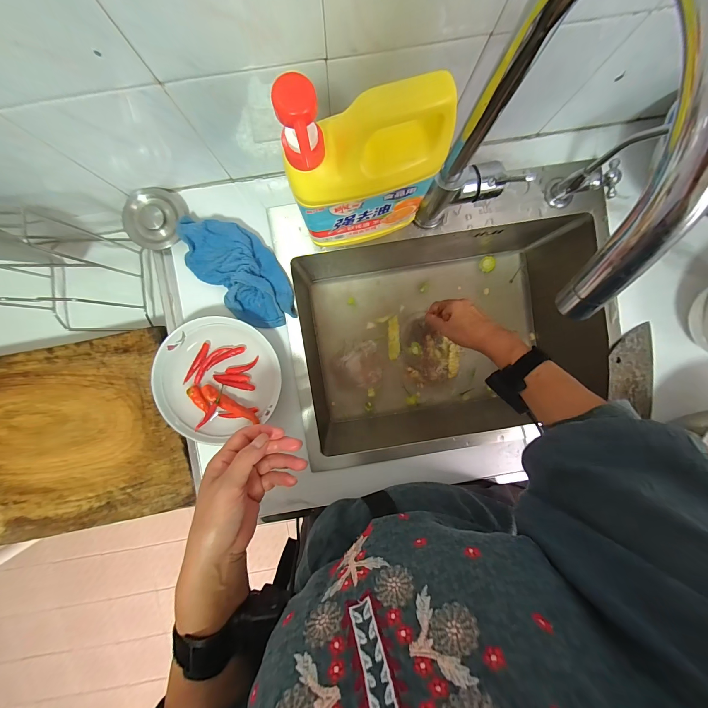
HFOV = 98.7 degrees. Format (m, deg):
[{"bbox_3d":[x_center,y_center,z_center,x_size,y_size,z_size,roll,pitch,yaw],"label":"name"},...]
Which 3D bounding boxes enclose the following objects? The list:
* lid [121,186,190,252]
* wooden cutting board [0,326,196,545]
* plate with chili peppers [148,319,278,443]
[{"bbox_3d":[-0.283,-0.192,0.432,0.075,0.024,0.081,-7,115,-15],"label":"lid"},{"bbox_3d":[-0.503,0.147,0.511,0.420,0.029,0.306,-11,93,-1],"label":"wooden cutting board"},{"bbox_3d":[-0.193,0.032,0.434,0.170,0.027,0.164,0,93,-1],"label":"plate with chili peppers"}]

